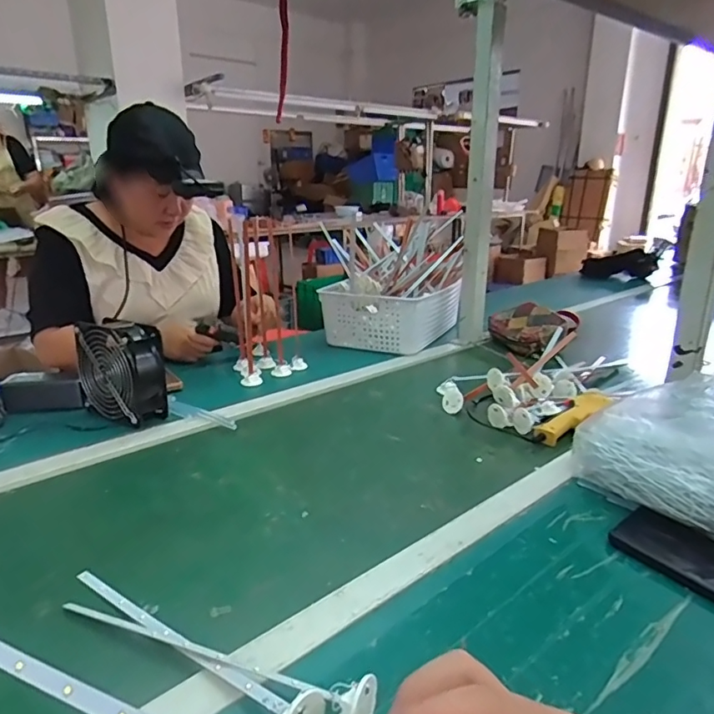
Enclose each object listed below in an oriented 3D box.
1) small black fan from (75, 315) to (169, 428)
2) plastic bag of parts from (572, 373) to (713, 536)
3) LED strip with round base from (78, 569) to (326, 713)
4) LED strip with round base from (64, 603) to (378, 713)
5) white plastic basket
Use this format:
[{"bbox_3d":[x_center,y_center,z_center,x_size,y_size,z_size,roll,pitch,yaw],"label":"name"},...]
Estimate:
[{"bbox_3d":[-0.368,0.025,0.816,0.143,0.148,0.063,10,21,31],"label":"small black fan"},{"bbox_3d":[0.391,0.108,0.594,0.253,0.125,0.176,16,24,41],"label":"plastic bag of parts"},{"bbox_3d":[-0.144,0.219,0.424,0.284,0.034,0.036,13,23,36],"label":"LED strip with round base"},{"bbox_3d":[-0.121,0.223,0.408,0.284,0.033,0.031,7,20,24],"label":"LED strip with round base"},{"bbox_3d":[0.085,-0.103,1.243,0.271,0.125,0.245,10,21,29],"label":"white plastic basket"}]

